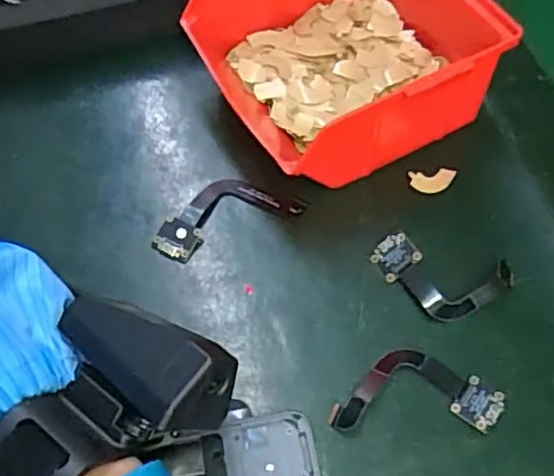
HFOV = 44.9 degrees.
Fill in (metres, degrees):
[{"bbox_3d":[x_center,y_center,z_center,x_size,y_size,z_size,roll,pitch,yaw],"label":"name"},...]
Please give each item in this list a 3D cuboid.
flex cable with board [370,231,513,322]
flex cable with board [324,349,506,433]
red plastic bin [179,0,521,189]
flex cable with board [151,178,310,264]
[{"bbox_3d":[0.079,0.020,0.323,0.067,0.010,0.036,14,62,8],"label":"flex cable with board"},{"bbox_3d":[0.063,0.068,0.301,0.076,0.004,0.035,0,61,1],"label":"flex cable with board"},{"bbox_3d":[0.042,-0.101,0.358,0.144,0.066,0.122,-24,63,-12],"label":"red plastic bin"},{"bbox_3d":[-0.027,-0.014,0.347,0.078,0.004,0.034,-22,63,-11],"label":"flex cable with board"}]

